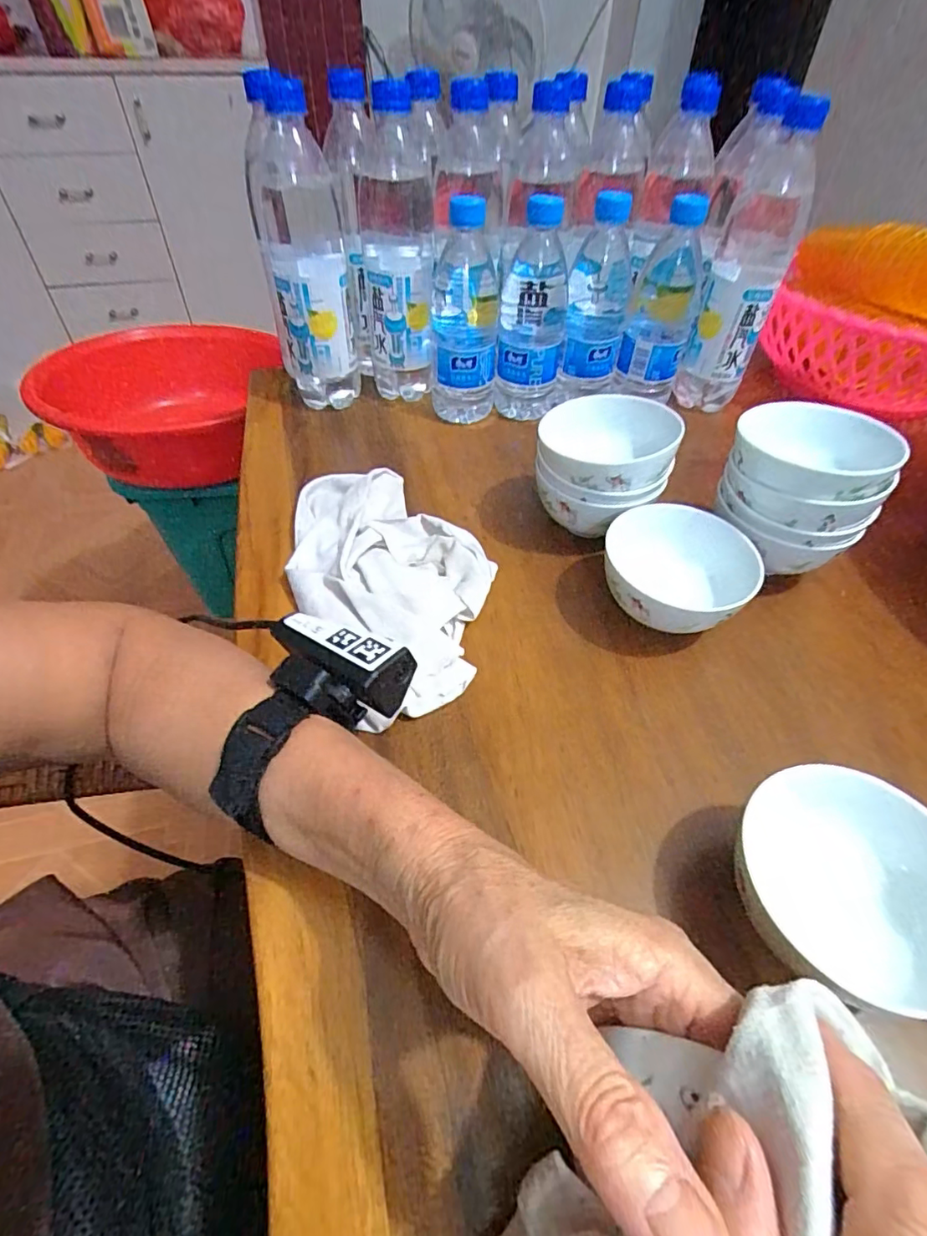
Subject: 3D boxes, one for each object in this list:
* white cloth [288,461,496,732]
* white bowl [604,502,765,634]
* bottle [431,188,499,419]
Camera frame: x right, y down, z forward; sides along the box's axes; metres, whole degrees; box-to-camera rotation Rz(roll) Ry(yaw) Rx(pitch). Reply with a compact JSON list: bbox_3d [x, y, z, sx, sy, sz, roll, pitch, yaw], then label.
[{"bbox_3d":[-0.054,-0.036,0.398,0.127,0.027,0.226,-22,53,-21],"label":"white cloth"},{"bbox_3d":[0.141,-0.027,0.378,0.095,0.058,0.093,12,49,8],"label":"white bowl"},{"bbox_3d":[0.002,-0.276,0.516,0.059,0.178,0.071,3,48,-1],"label":"bottle"}]

